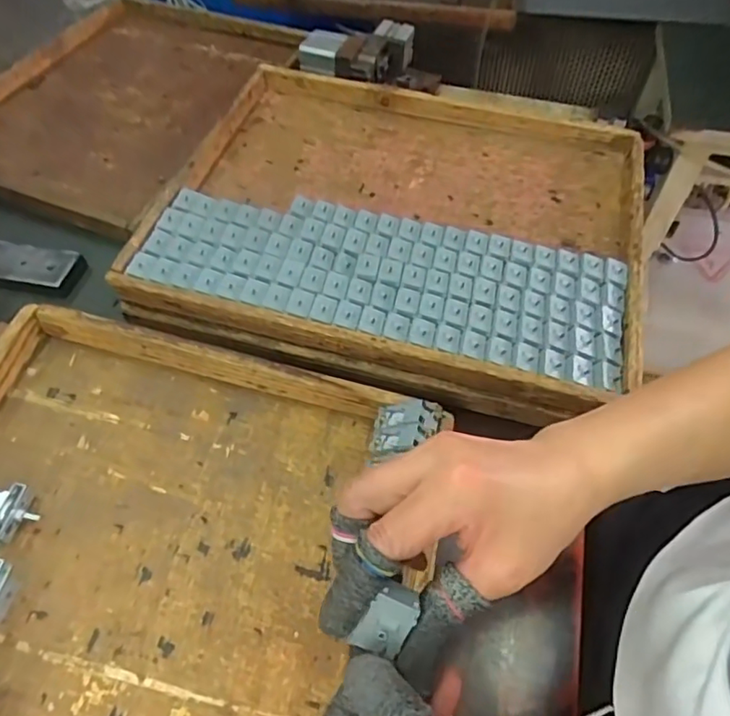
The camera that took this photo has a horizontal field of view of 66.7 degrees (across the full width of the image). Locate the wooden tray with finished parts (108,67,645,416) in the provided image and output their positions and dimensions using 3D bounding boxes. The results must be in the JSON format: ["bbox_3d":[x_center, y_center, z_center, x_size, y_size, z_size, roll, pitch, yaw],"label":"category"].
[{"bbox_3d":[0.046,-0.170,0.621,0.498,0.047,0.410,13,56,9],"label":"wooden tray with finished parts"}]

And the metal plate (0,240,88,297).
[{"bbox_3d":[-0.379,-0.102,0.626,0.108,0.022,0.062,5,55,4],"label":"metal plate"}]

